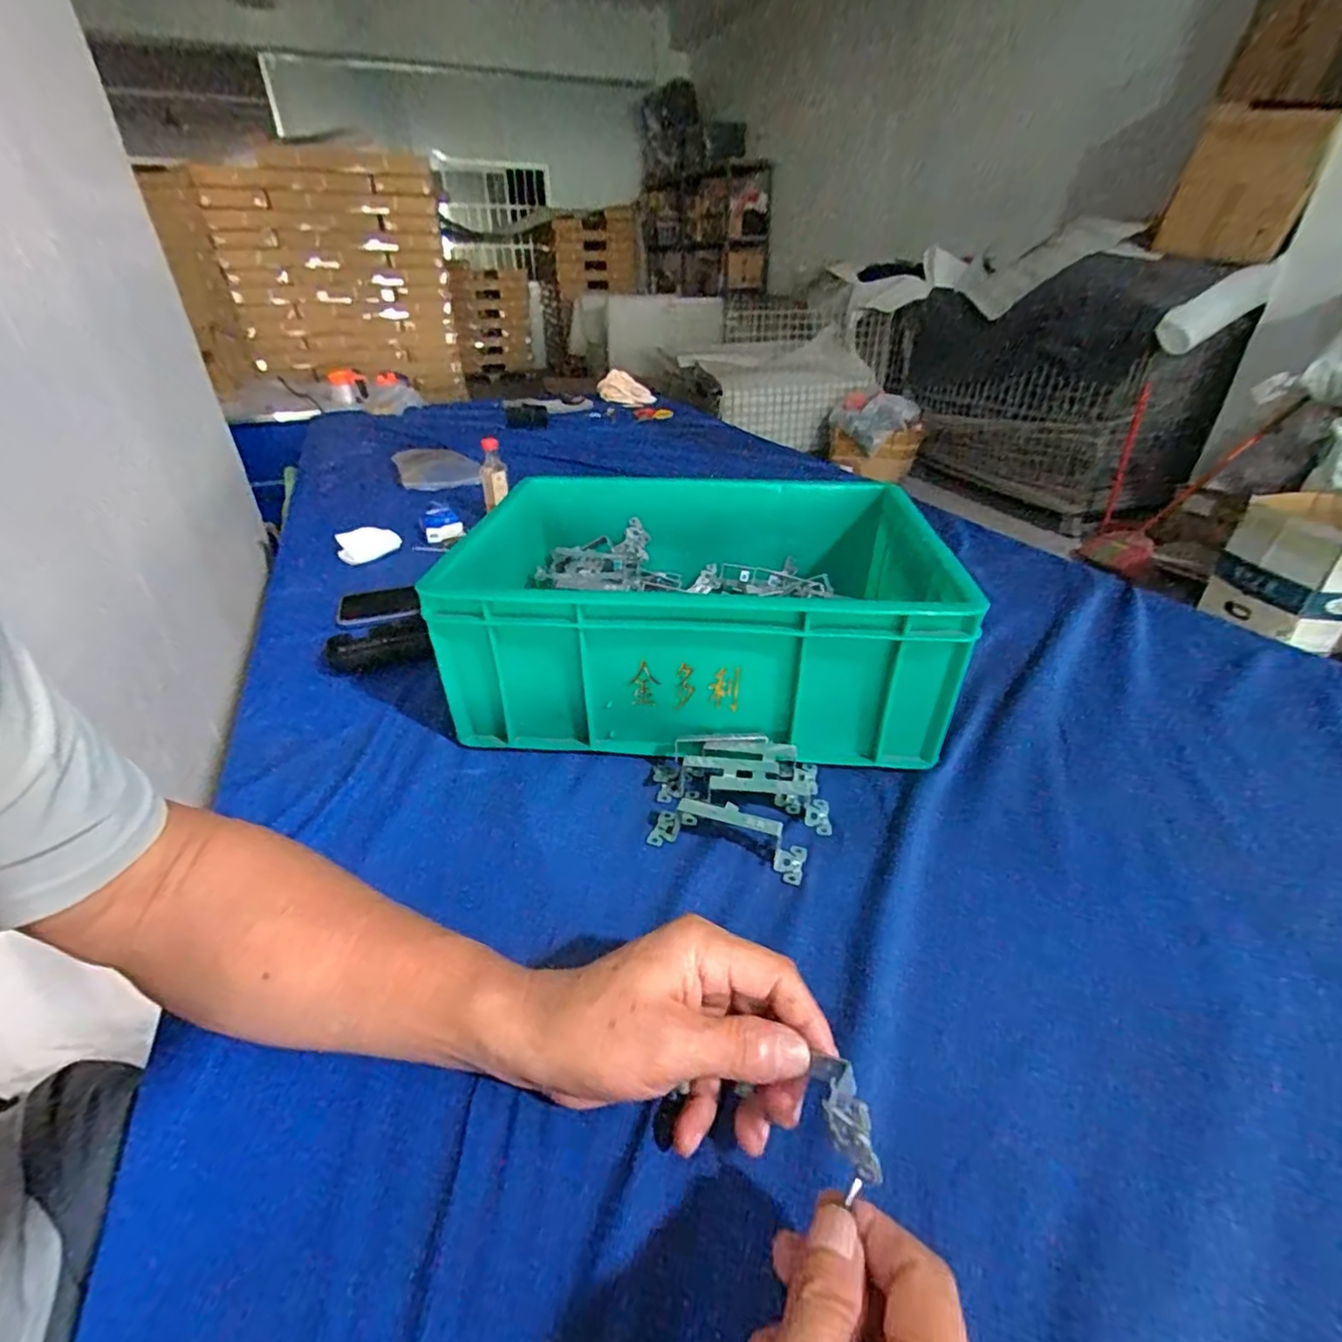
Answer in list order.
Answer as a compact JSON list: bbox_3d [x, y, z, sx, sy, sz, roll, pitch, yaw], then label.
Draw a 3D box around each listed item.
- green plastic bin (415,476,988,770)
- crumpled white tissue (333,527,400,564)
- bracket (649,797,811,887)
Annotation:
[{"bbox_3d":[0.031,-0.058,0.582,0.385,0.154,0.289,3,32,6],"label":"green plastic bin"},{"bbox_3d":[-0.411,-0.174,0.845,0.079,0.033,0.034,-14,34,-19],"label":"crumpled white tissue"},{"bbox_3d":[0.038,0.109,0.426,0.105,0.034,0.031,11,34,18],"label":"bracket"}]

